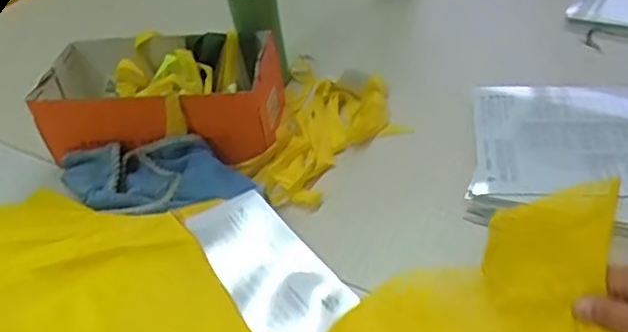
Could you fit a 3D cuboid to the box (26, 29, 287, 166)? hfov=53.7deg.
[{"bbox_3d":[-0.208,-0.095,0.846,0.316,0.100,0.158,0,42,9],"label":"box"}]

